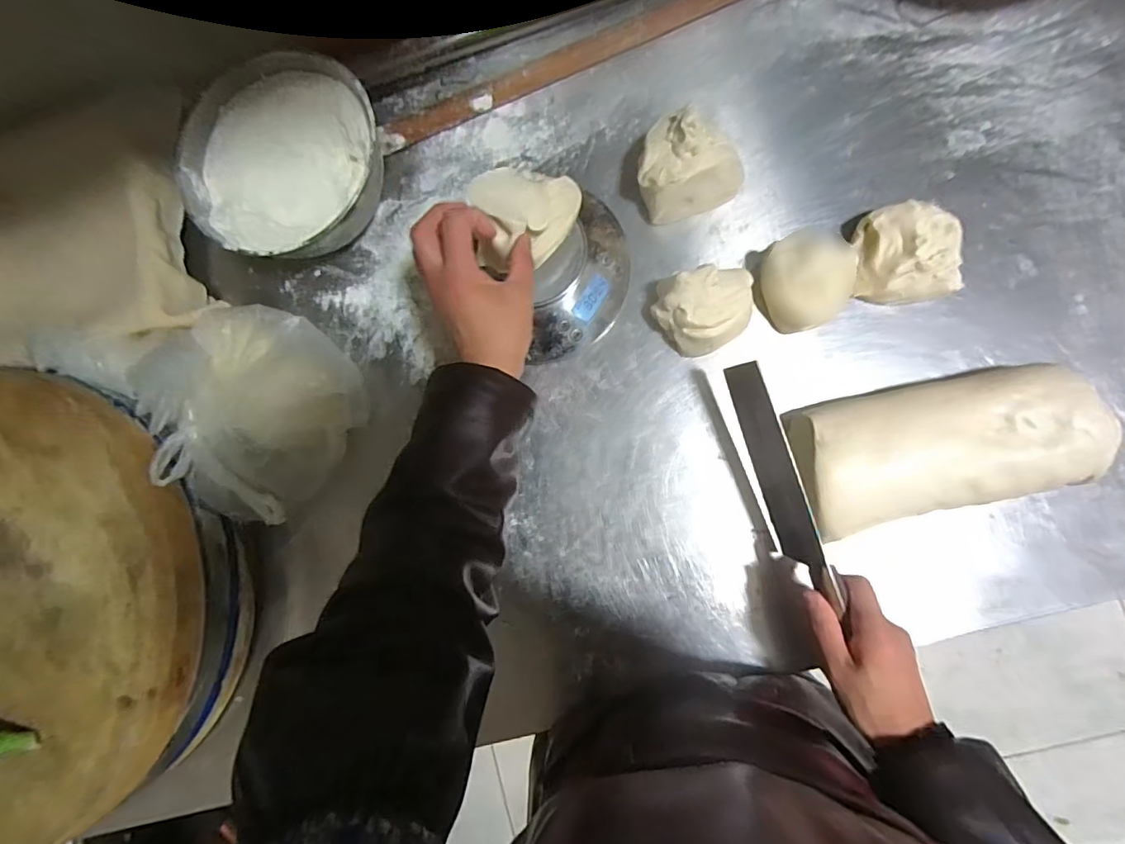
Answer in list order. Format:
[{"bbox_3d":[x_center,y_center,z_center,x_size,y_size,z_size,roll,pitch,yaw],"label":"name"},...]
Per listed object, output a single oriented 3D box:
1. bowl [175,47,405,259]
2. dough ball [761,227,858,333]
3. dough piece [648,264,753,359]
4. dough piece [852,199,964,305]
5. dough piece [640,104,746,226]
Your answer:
[{"bbox_3d":[-0.272,-0.256,0.538,0.188,0.104,0.188,0,87,8],"label":"bowl"},{"bbox_3d":[0.234,-0.136,0.491,0.075,0.051,0.083,-27,83,6],"label":"dough ball"},{"bbox_3d":[0.136,-0.106,0.496,0.095,0.055,0.078,0,87,8],"label":"dough piece"},{"bbox_3d":[0.325,-0.158,0.483,0.083,0.040,0.084,-10,85,7],"label":"dough piece"},{"bbox_3d":[0.124,-0.252,0.501,0.098,0.072,0.077,-13,85,7],"label":"dough piece"}]

